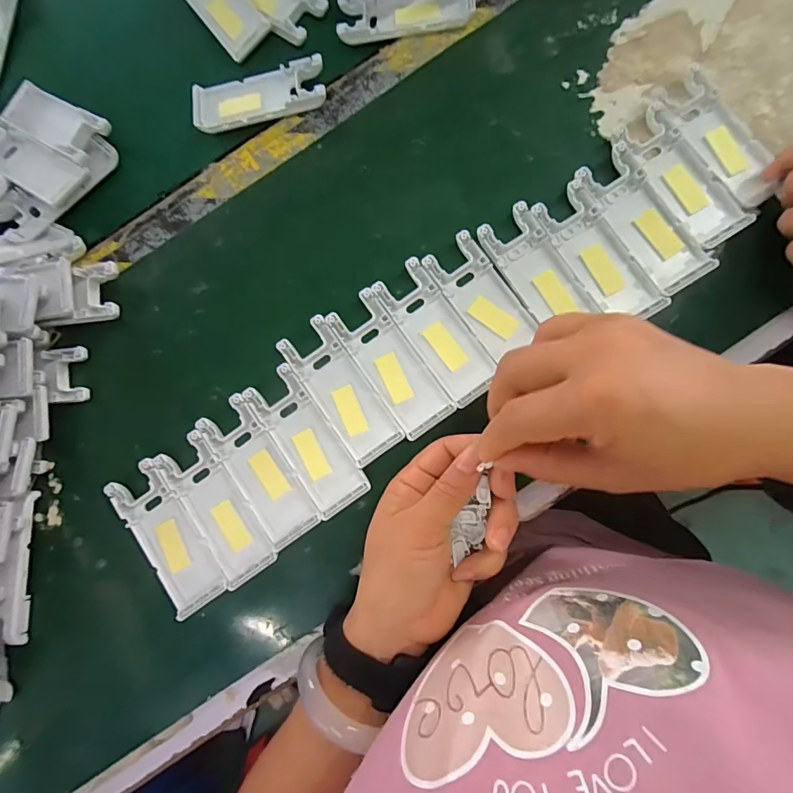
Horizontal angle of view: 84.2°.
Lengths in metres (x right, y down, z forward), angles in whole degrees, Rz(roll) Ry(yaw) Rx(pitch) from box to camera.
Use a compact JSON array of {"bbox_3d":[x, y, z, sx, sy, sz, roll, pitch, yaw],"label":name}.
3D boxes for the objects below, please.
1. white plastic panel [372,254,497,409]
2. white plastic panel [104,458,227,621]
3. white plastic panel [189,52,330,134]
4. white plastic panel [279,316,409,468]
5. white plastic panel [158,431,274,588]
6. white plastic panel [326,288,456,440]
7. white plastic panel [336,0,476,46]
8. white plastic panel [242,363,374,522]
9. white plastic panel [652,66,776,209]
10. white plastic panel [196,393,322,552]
[{"bbox_3d":[0.028,-0.045,0.304,0.038,0.009,0.101,-35,82,0],"label":"white plastic panel"},{"bbox_3d":[-0.159,0.098,0.306,0.039,0.014,0.103,-34,82,0],"label":"white plastic panel"},{"bbox_3d":[-0.107,-0.233,0.340,0.103,0.009,0.041,-12,83,3],"label":"white plastic panel"},{"bbox_3d":[-0.039,-0.004,0.305,0.039,0.009,0.103,-35,82,0],"label":"white plastic panel"},{"bbox_3d":[-0.125,0.078,0.304,0.038,0.009,0.103,-35,82,0],"label":"white plastic panel"},{"bbox_3d":[-0.004,-0.023,0.305,0.038,0.009,0.102,-35,82,0],"label":"white plastic panel"},{"bbox_3d":[0.007,-0.299,0.337,0.103,0.009,0.041,-4,83,4],"label":"white plastic panel"},{"bbox_3d":[-0.062,0.031,0.303,0.039,0.009,0.103,-35,82,0],"label":"white plastic panel"},{"bbox_3d":[0.221,-0.177,0.301,0.040,0.012,0.102,-33,82,0],"label":"white plastic panel"},{"bbox_3d":[-0.096,0.052,0.304,0.040,0.010,0.102,-36,82,0],"label":"white plastic panel"}]

